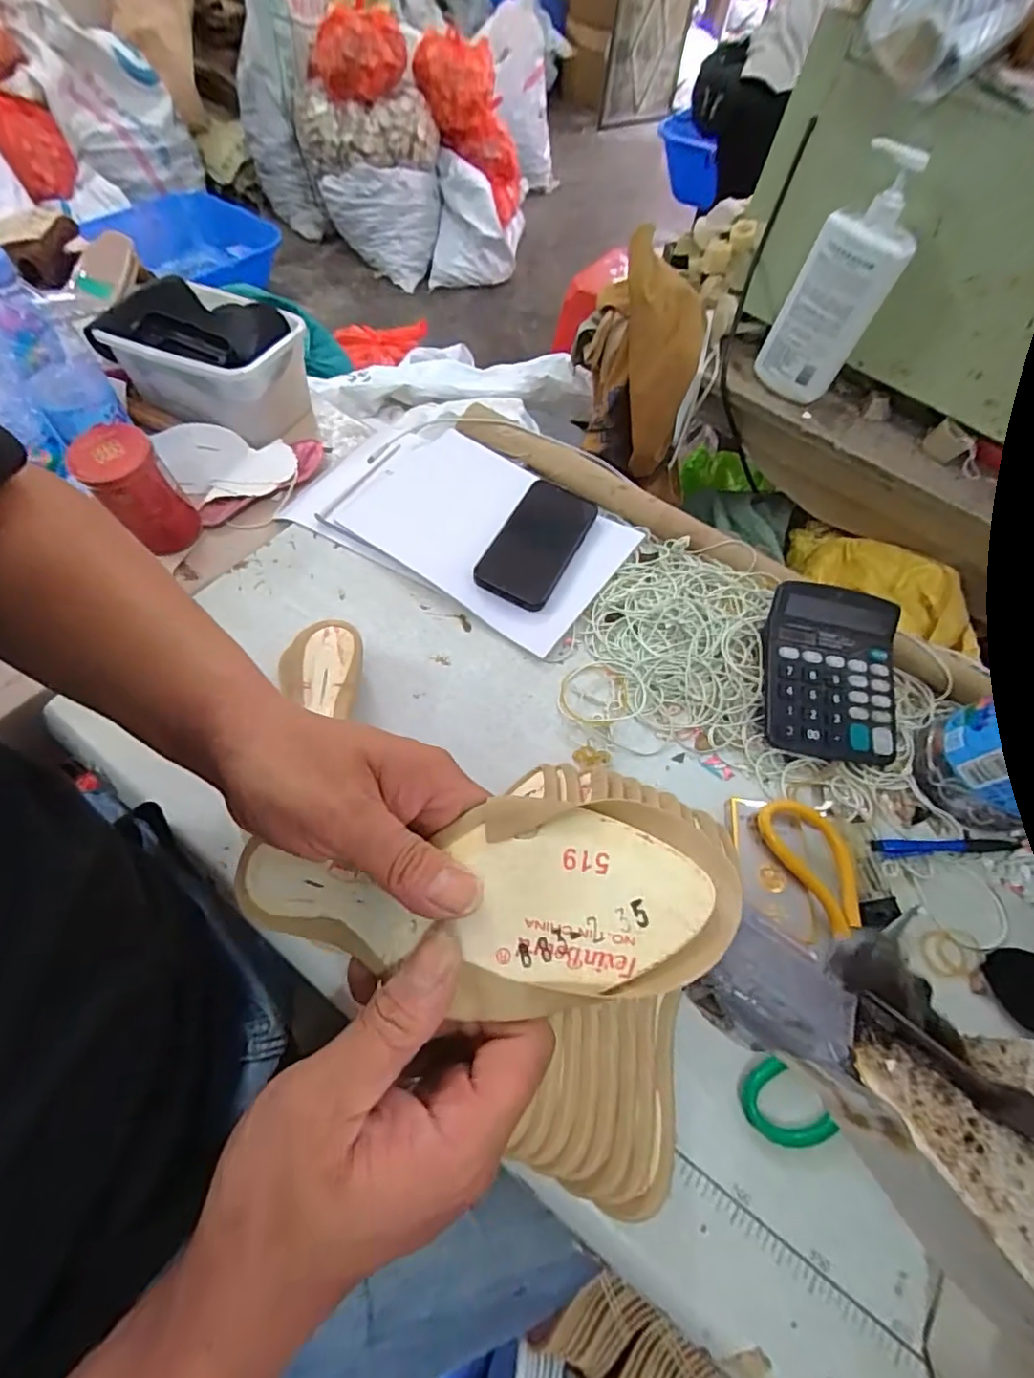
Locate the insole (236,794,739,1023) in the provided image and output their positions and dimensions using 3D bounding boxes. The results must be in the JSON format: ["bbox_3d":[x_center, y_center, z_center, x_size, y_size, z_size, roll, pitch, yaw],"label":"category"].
[{"bbox_3d":[-0.034,0.094,0.243,0.236,0.034,0.076,-10,59,22],"label":"insole"}]

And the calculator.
[{"bbox_3d":[0.268,-0.015,0.480,0.117,0.020,0.148,12,77,-6],"label":"calculator"}]

